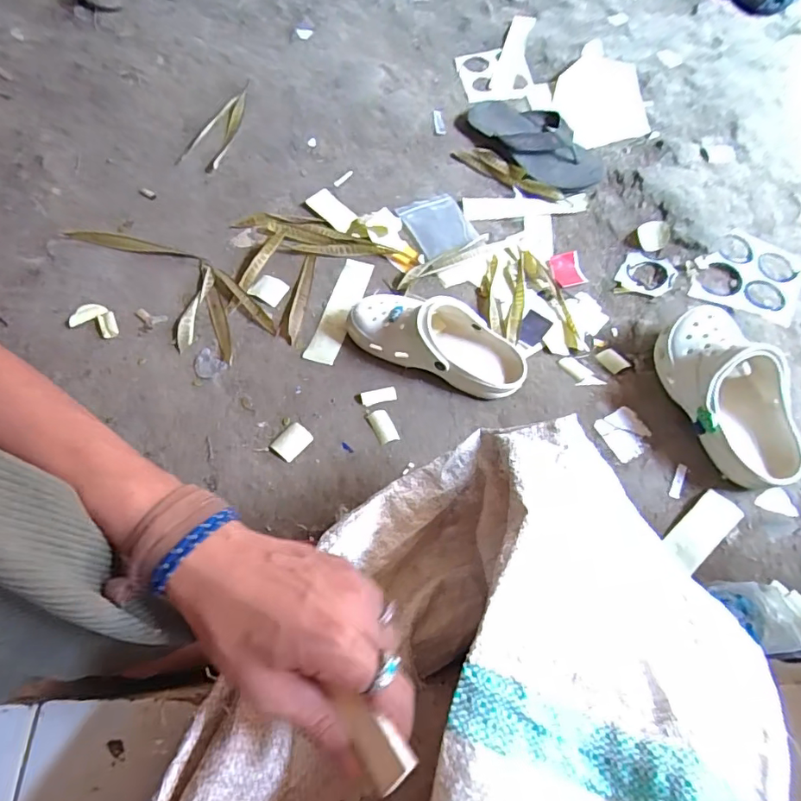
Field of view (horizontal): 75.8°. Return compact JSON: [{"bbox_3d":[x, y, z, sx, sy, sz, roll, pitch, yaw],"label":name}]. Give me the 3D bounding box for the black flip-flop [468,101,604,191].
[{"bbox_3d":[0.231,-0.453,0.882,0.111,0.038,0.266,-38,72,-19],"label":"black flip-flop"}]

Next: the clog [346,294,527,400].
[{"bbox_3d":[0.045,-0.080,0.671,0.240,0.077,0.107,19,65,5],"label":"clog"}]

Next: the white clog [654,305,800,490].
[{"bbox_3d":[0.396,-0.015,0.607,0.122,0.086,0.231,2,60,-1],"label":"white clog"}]

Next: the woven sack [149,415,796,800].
[{"bbox_3d":[0.042,0.214,0.300,0.387,0.193,0.321,-40,70,-17],"label":"woven sack"}]

